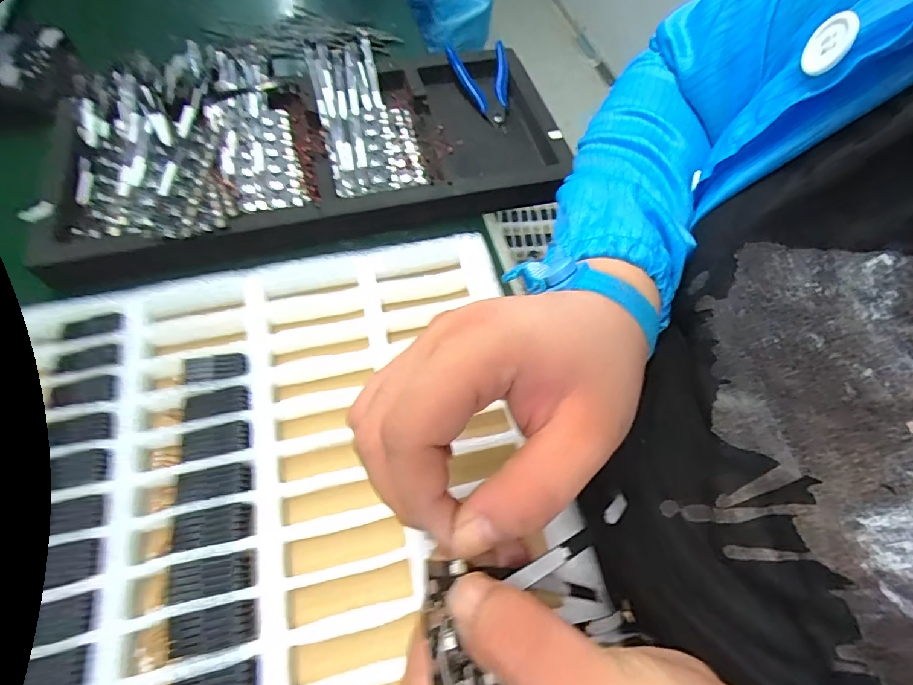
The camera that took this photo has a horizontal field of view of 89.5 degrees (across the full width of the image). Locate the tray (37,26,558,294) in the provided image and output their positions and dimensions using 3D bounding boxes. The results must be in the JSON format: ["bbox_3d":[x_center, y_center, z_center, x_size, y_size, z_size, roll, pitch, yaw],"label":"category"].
[{"bbox_3d":[-0.156,-0.246,0.480,0.476,0.041,0.353,-15,62,-10],"label":"tray"}]

